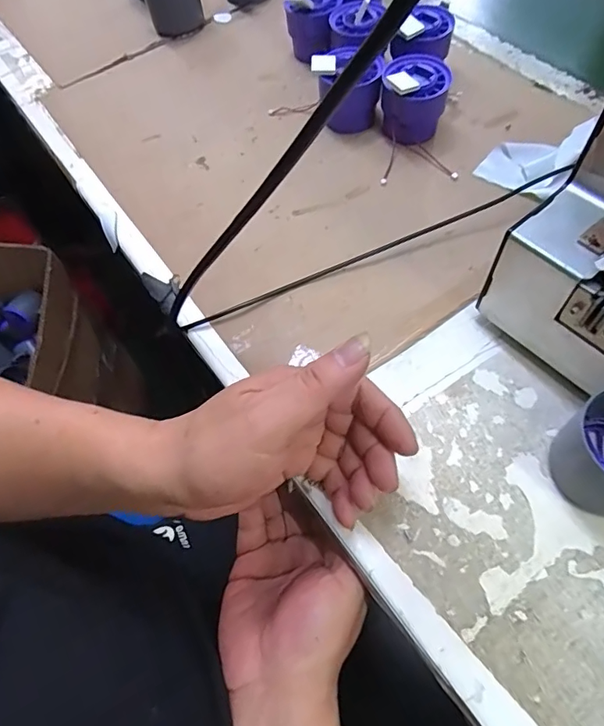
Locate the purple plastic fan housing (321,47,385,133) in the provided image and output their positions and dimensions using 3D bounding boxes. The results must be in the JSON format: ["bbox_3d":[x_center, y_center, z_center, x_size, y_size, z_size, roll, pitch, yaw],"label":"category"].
[{"bbox_3d":[0.041,-0.241,0.427,0.056,0.055,0.053,-30,63,-12],"label":"purple plastic fan housing"}]

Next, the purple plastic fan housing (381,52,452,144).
[{"bbox_3d":[0.097,-0.226,0.417,0.052,0.052,0.052,10,62,10],"label":"purple plastic fan housing"}]

